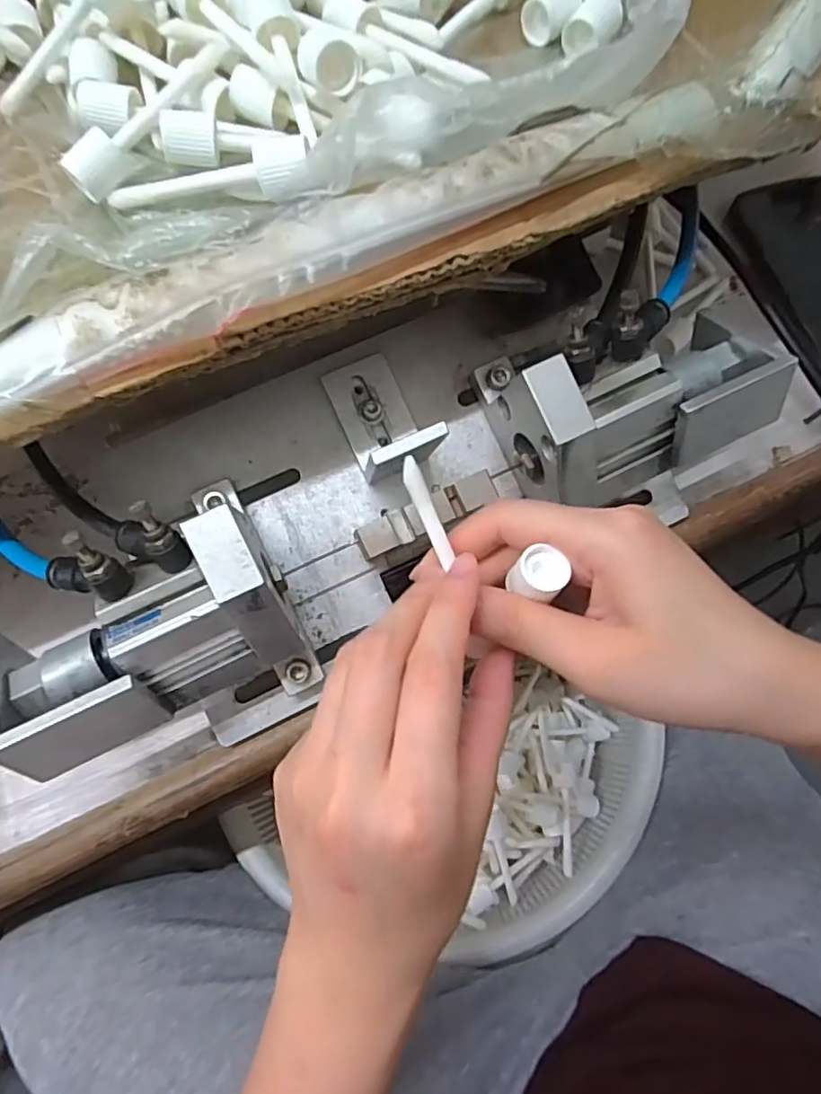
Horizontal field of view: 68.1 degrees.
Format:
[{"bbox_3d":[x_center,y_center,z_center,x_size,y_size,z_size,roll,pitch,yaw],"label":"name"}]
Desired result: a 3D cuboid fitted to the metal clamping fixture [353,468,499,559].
[{"bbox_3d":[0.008,-0.016,0.289,0.070,0.007,0.016,-25,73,-8],"label":"metal clamping fixture"}]

